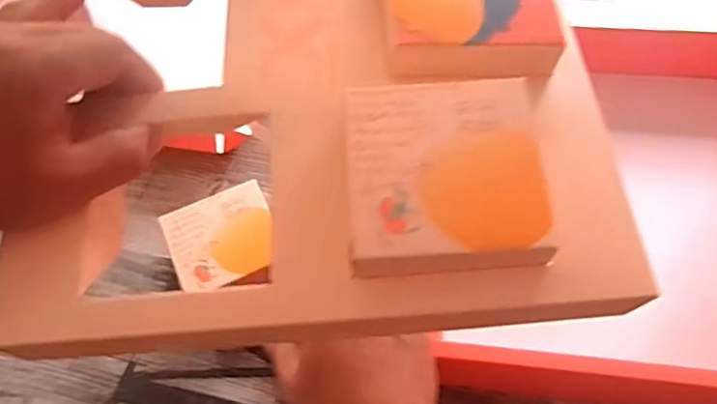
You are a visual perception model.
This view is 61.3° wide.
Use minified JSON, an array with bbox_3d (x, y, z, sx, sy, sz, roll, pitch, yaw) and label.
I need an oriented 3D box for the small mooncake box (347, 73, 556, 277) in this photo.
[{"bbox_3d":[0.039,-0.014,0.265,0.084,0.019,0.090,-2,56,3],"label":"small mooncake box"}]

